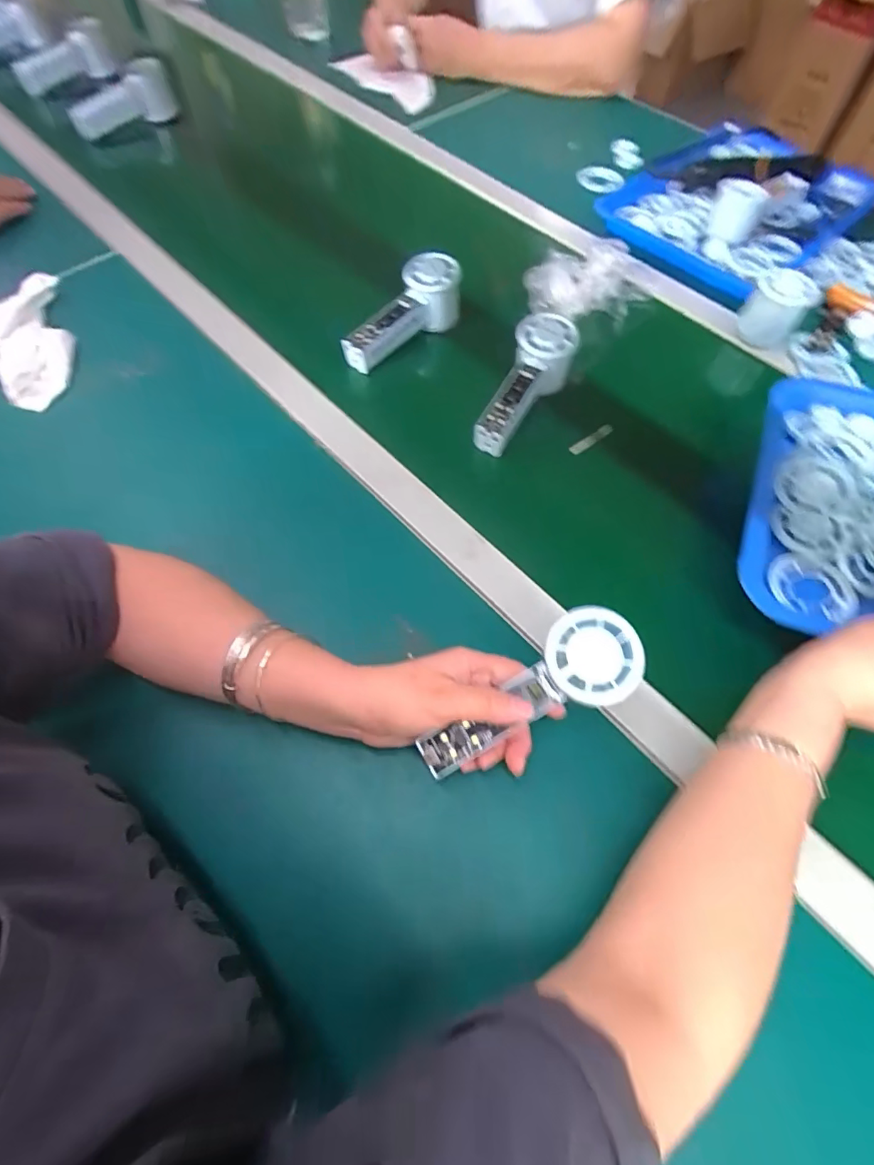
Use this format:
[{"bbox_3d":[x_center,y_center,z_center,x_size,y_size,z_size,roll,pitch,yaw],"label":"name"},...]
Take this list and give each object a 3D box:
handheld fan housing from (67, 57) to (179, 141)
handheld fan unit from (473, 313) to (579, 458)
[{"bbox_3d":[-0.463,-0.713,0.793,0.190,0.067,0.068,6,61,25],"label":"handheld fan housing"},{"bbox_3d":[0.087,-0.199,0.534,0.059,0.043,0.160,29,84,13],"label":"handheld fan unit"}]

